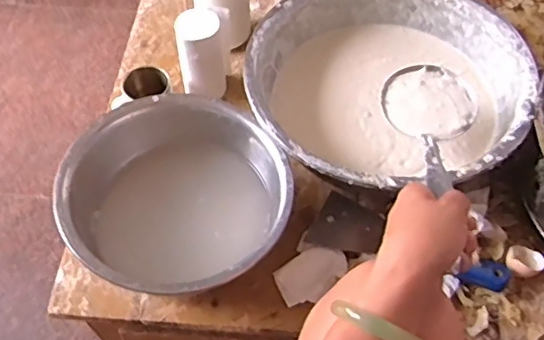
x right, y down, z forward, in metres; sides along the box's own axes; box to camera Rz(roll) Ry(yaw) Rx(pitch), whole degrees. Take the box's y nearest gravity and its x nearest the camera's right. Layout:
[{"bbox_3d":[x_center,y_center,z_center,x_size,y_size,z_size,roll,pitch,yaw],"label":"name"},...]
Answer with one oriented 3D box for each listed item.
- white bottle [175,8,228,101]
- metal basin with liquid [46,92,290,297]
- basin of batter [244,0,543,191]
[{"bbox_3d":[-0.093,-0.151,0.815,0.068,0.133,0.067,-7,56,-3],"label":"white bottle"},{"bbox_3d":[-0.103,0.035,0.681,0.244,0.108,0.242,-1,56,1],"label":"metal basin with liquid"},{"bbox_3d":[0.148,-0.110,0.777,0.344,0.093,0.335,-1,56,1],"label":"basin of batter"}]

